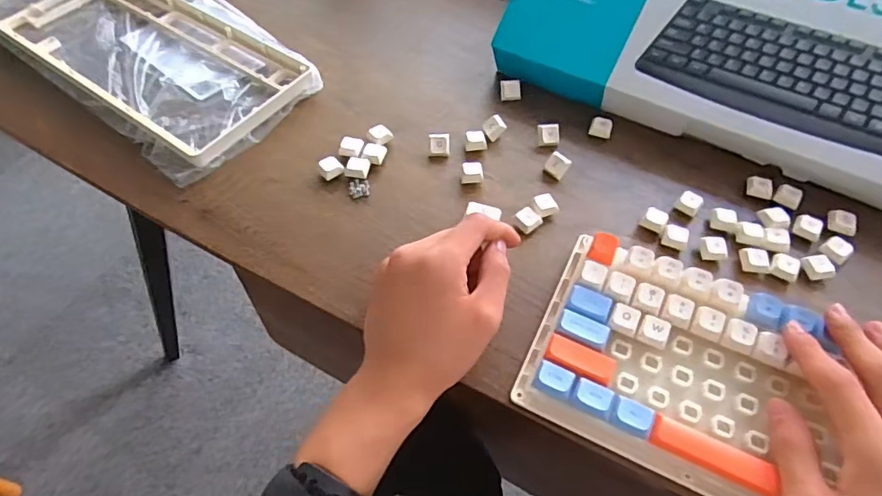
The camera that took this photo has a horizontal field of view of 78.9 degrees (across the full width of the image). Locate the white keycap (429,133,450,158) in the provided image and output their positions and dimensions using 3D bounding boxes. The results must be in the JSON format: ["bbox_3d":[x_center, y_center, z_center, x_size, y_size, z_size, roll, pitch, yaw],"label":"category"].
[{"bbox_3d":[-0.001,-0.087,0.457,0.018,0.015,0.014,4,55,2],"label":"white keycap"}]

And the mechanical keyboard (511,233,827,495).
[{"bbox_3d":[0.246,0.112,0.305,0.392,0.048,0.125,21,54,14],"label":"mechanical keyboard"}]

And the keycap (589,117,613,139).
[{"bbox_3d":[0.141,-0.106,0.473,0.018,0.010,0.018,17,56,11],"label":"keycap"}]

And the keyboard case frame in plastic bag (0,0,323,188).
[{"bbox_3d":[-0.322,-0.233,0.545,0.450,0.027,0.186,35,62,21],"label":"keyboard case frame in plastic bag"}]

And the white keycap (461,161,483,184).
[{"bbox_3d":[0.025,-0.061,0.441,0.017,0.012,0.019,-4,55,-3],"label":"white keycap"}]

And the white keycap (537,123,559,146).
[{"bbox_3d":[0.094,-0.098,0.463,0.018,0.013,0.016,0,55,-1],"label":"white keycap"}]

